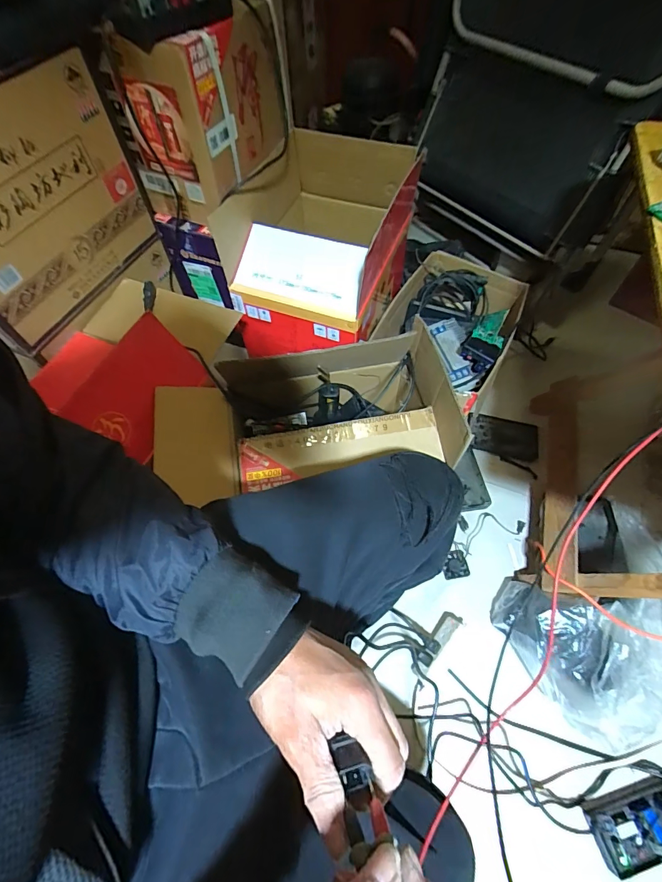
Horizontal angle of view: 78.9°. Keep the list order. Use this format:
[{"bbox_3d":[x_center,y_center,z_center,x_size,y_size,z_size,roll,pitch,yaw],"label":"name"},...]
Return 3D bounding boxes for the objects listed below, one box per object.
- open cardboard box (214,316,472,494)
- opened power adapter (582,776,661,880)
[{"bbox_3d":[-0.001,-0.037,0.659,0.322,0.200,0.234,-11,61,-4],"label":"open cardboard box"},{"bbox_3d":[0.475,0.565,0.595,0.178,0.045,0.083,-15,61,-7],"label":"opened power adapter"}]

